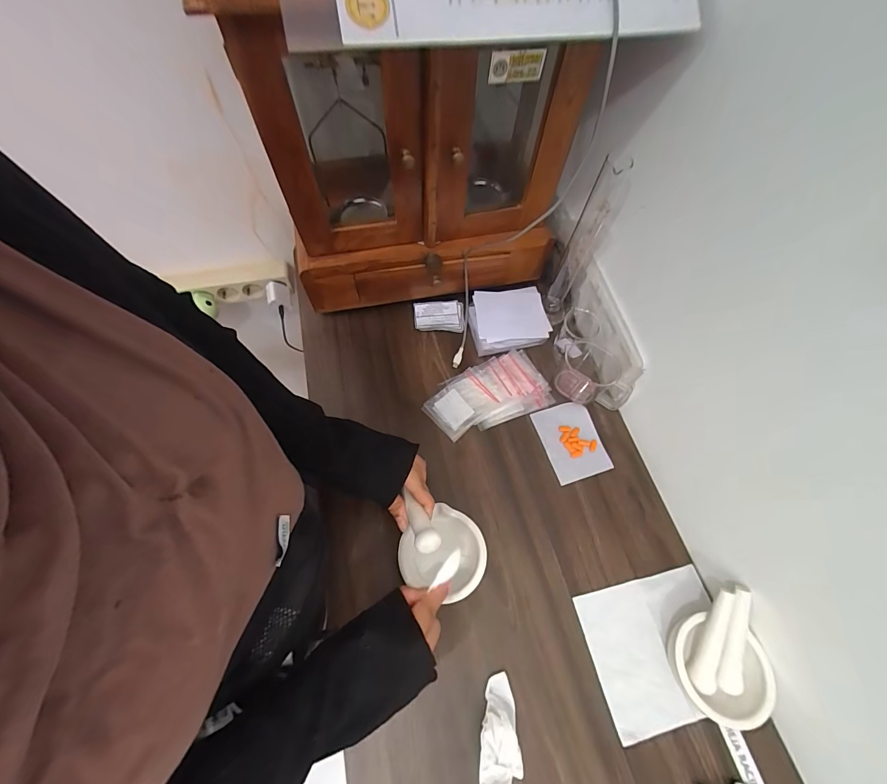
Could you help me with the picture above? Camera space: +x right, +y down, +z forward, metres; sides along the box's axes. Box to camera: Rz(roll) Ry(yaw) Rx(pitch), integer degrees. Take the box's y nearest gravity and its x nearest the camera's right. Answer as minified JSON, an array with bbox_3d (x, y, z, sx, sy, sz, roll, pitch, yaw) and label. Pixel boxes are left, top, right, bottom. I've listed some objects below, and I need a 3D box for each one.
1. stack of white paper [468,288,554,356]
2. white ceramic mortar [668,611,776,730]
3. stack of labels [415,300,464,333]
[{"bbox_3d":[0.105,-0.116,0.611,0.121,0.028,0.097,-10,65,-7],"label":"stack of white paper"},{"bbox_3d":[0.295,0.301,0.414,0.085,0.045,0.090,19,65,7],"label":"white ceramic mortar"},{"bbox_3d":[-0.008,-0.126,0.634,0.082,0.012,0.054,1,64,-1],"label":"stack of labels"}]

